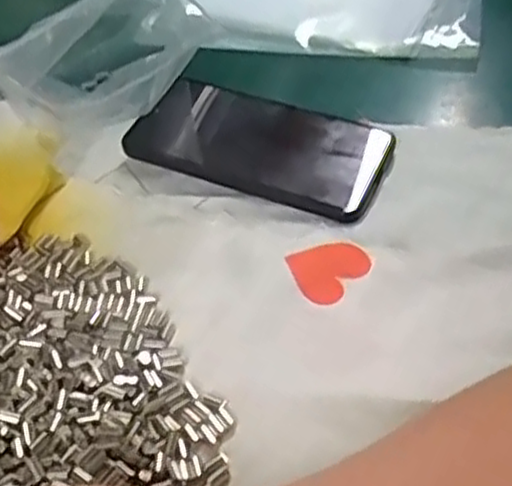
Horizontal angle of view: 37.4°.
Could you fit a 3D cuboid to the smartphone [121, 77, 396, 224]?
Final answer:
[{"bbox_3d":[0.004,-0.066,0.484,0.157,0.016,0.079,20,51,18],"label":"smartphone"}]

